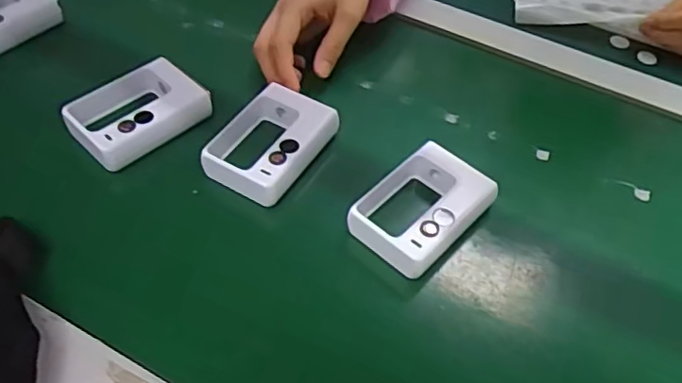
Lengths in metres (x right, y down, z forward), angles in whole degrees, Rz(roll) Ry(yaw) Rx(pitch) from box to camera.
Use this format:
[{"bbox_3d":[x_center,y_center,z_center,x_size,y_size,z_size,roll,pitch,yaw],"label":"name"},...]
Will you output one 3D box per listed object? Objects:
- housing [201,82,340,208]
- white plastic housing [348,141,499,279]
[{"bbox_3d":[-0.054,-0.039,0.470,0.064,0.029,0.098,27,54,18],"label":"housing"},{"bbox_3d":[0.059,0.012,0.435,0.066,0.030,0.097,36,57,23],"label":"white plastic housing"}]

